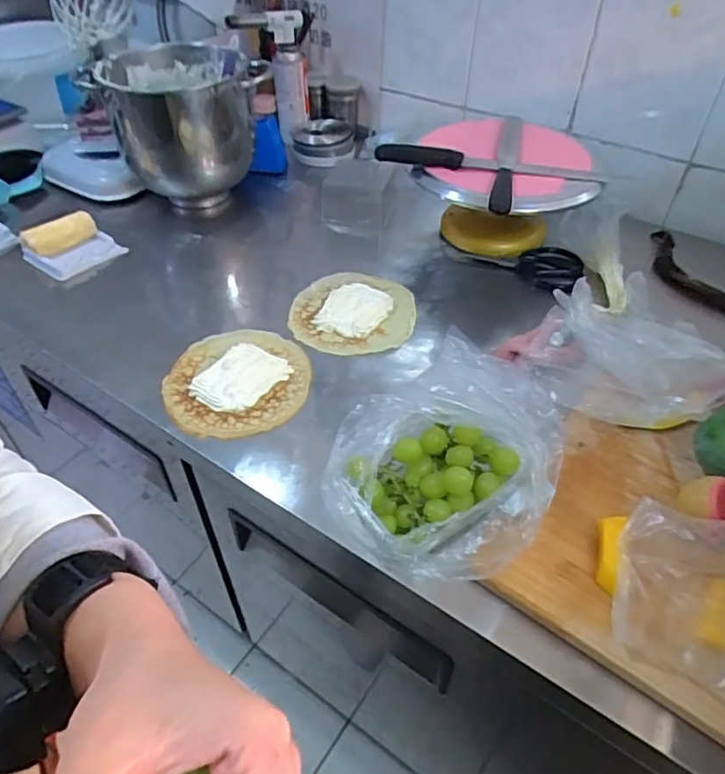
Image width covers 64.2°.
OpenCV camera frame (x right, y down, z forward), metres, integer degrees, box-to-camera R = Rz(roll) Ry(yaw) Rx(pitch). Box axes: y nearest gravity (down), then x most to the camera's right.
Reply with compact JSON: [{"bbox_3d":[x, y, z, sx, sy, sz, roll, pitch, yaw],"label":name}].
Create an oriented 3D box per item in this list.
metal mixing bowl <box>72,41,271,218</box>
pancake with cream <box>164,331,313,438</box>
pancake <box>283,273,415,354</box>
[{"bbox_3d":[-0.294,-0.437,0.985,0.231,0.222,0.233,0,45,0],"label":"metal mixing bowl"},{"bbox_3d":[-0.154,-0.011,0.710,0.170,0.017,0.175,-6,46,-7],"label":"pancake with cream"},{"bbox_3d":[-0.013,-0.104,0.807,0.165,0.020,0.160,12,46,11],"label":"pancake"}]

